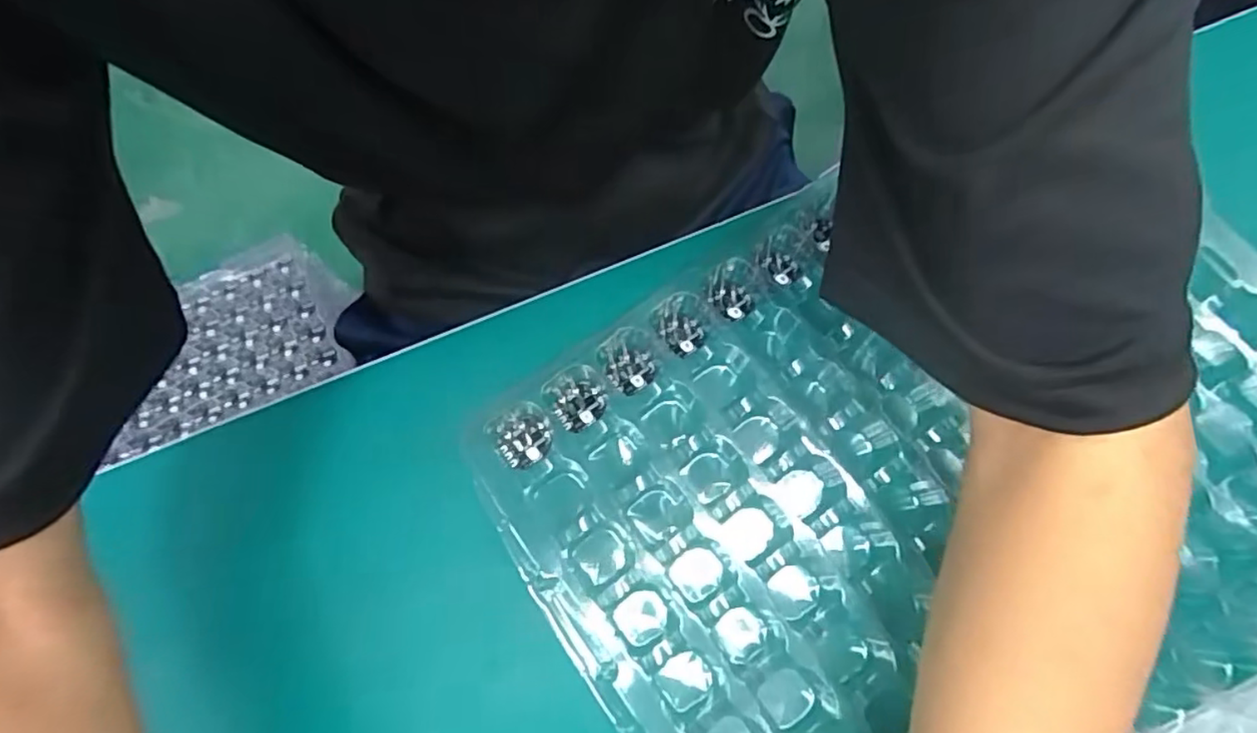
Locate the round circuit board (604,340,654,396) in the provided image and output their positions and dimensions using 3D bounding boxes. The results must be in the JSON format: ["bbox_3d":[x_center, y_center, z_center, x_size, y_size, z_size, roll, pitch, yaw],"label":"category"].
[{"bbox_3d":[0.000,0.000,0.320,0.026,0.004,0.023,40,78,10],"label":"round circuit board"}]

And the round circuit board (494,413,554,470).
[{"bbox_3d":[-0.051,0.037,0.310,0.028,0.004,0.025,-27,76,-7],"label":"round circuit board"}]

